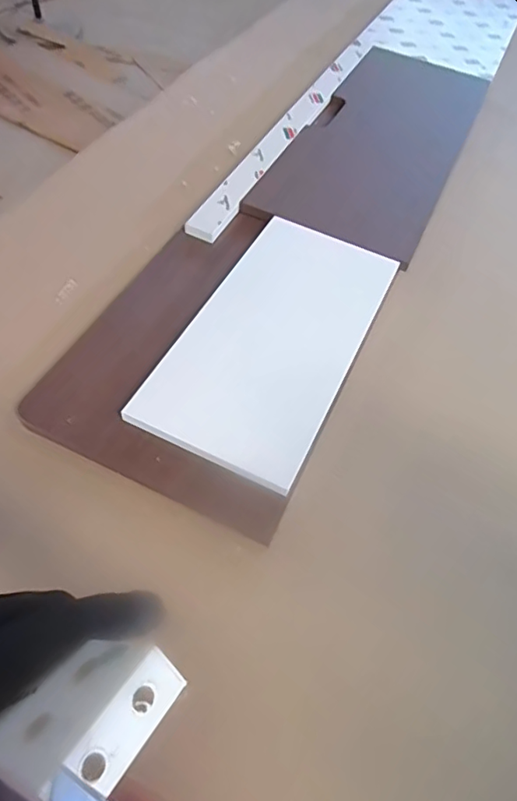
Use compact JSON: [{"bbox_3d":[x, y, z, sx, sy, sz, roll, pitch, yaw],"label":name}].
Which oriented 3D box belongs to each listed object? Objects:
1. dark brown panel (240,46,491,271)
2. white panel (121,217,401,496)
[{"bbox_3d":[0.254,-0.530,1.096,0.299,0.012,0.713,23,57,10],"label":"dark brown panel"},{"bbox_3d":[0.029,-0.097,0.770,0.222,0.011,0.451,26,57,8],"label":"white panel"}]

